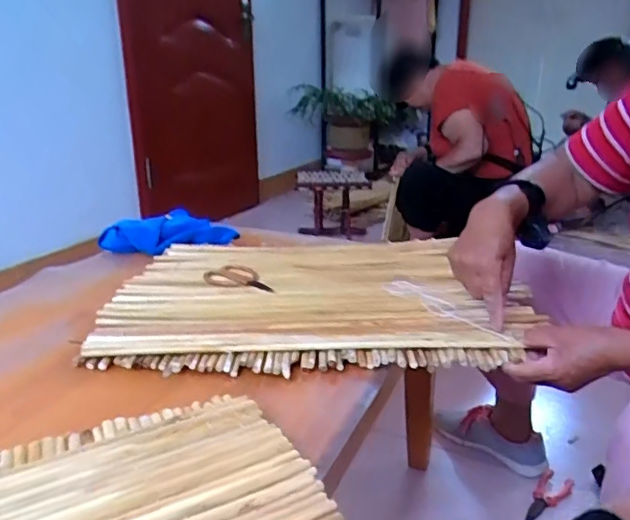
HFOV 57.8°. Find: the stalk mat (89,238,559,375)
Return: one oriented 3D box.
[{"bbox_3d":[-0.013,0.042,0.830,0.535,0.037,0.395,0,21,-2],"label":"stalk mat"}]

